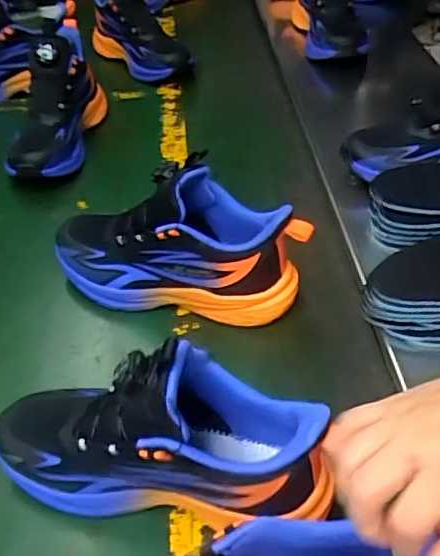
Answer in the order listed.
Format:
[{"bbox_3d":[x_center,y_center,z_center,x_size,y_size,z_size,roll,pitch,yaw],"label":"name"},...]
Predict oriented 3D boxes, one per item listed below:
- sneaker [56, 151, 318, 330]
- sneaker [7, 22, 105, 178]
[{"bbox_3d":[-0.043,-0.035,0.555,0.253,0.138,0.082,7,45,15],"label":"sneaker"},{"bbox_3d":[-0.214,-0.227,0.754,0.085,0.132,0.248,-2,43,1],"label":"sneaker"}]

